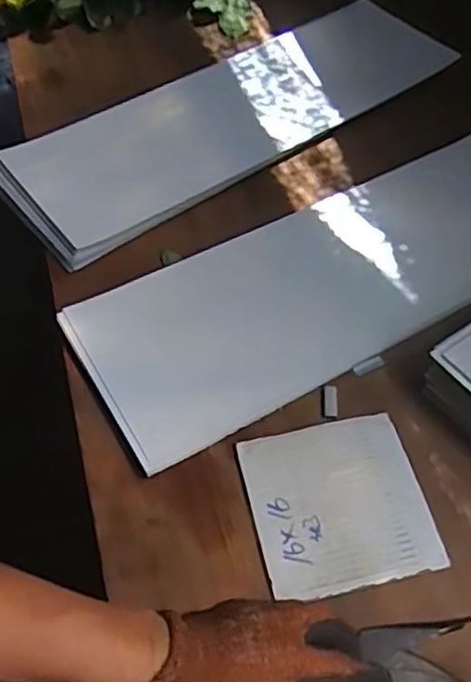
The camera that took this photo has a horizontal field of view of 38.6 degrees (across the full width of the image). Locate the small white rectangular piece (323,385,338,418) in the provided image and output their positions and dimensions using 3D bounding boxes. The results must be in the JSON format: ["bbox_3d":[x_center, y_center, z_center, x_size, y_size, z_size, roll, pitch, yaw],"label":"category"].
[{"bbox_3d":[0.095,0.060,0.674,0.015,0.005,0.034,1,55,5],"label":"small white rectangular piece"}]

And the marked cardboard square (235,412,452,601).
[{"bbox_3d":[0.091,0.145,0.612,0.151,0.008,0.153,-12,55,-5],"label":"marked cardboard square"}]

